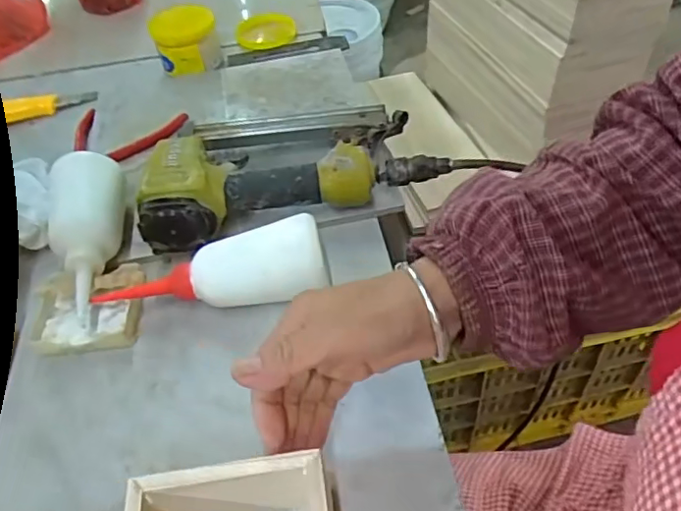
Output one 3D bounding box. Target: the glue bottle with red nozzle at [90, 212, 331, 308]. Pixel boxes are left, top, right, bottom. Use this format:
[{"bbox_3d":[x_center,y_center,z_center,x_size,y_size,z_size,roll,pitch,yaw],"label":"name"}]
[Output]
[{"bbox_3d":[-0.090,0.016,0.423,0.158,0.052,0.050,-8,48,0],"label":"glue bottle with red nozzle"}]

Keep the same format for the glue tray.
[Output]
[{"bbox_3d":[-0.200,0.043,0.438,0.084,0.027,0.071,-4,48,3],"label":"glue tray"}]

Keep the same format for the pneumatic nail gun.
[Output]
[{"bbox_3d":[-0.056,-0.088,0.501,0.236,0.067,0.136,-14,48,-6],"label":"pneumatic nail gun"}]

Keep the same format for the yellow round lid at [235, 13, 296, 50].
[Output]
[{"bbox_3d":[-0.101,-0.306,0.745,0.079,0.016,0.084,-3,48,3],"label":"yellow round lid"}]

